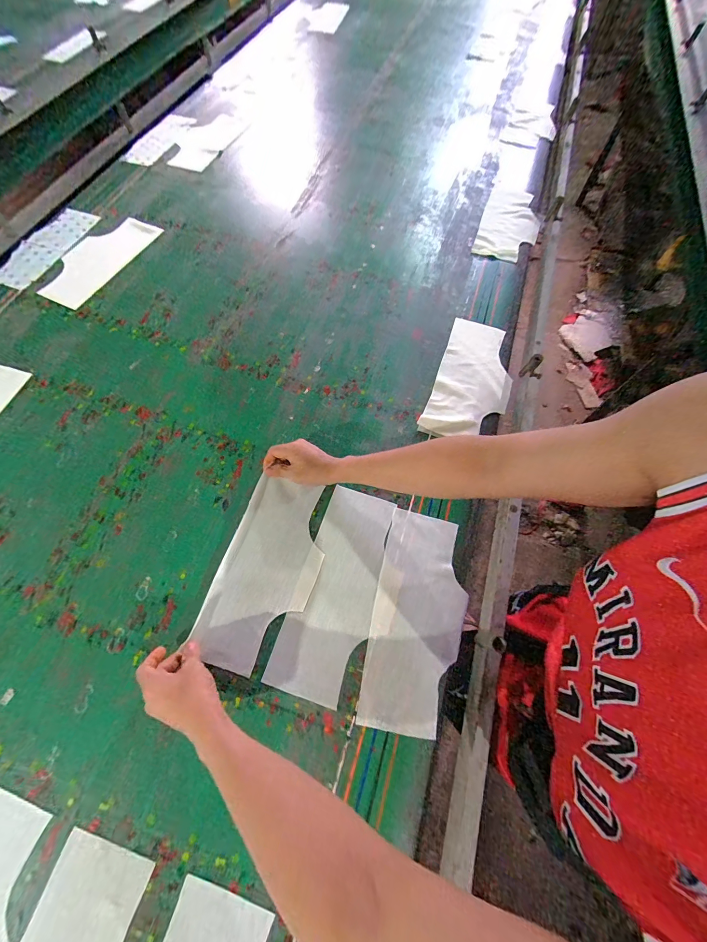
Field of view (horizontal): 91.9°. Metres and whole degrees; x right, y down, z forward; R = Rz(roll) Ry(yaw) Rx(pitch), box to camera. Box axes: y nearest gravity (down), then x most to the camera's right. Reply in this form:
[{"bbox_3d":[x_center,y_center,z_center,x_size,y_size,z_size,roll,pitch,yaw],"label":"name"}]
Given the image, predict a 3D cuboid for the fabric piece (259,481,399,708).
[{"bbox_3d":[-0.023,0.180,0.537,0.119,0.012,0.307,17,67,8],"label":"fabric piece"}]

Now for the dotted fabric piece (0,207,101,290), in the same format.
[{"bbox_3d":[-0.769,-0.564,0.855,0.132,0.005,0.287,18,68,10],"label":"dotted fabric piece"}]

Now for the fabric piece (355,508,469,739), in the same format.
[{"bbox_3d":[0.099,0.214,0.514,0.132,0.013,0.298,12,67,7],"label":"fabric piece"}]

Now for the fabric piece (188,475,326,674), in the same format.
[{"bbox_3d":[-0.131,0.154,0.535,0.138,0.035,0.282,17,70,9],"label":"fabric piece"}]

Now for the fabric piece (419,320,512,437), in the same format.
[{"bbox_3d":[0.238,-0.182,0.674,0.142,0.014,0.271,19,68,10],"label":"fabric piece"}]

